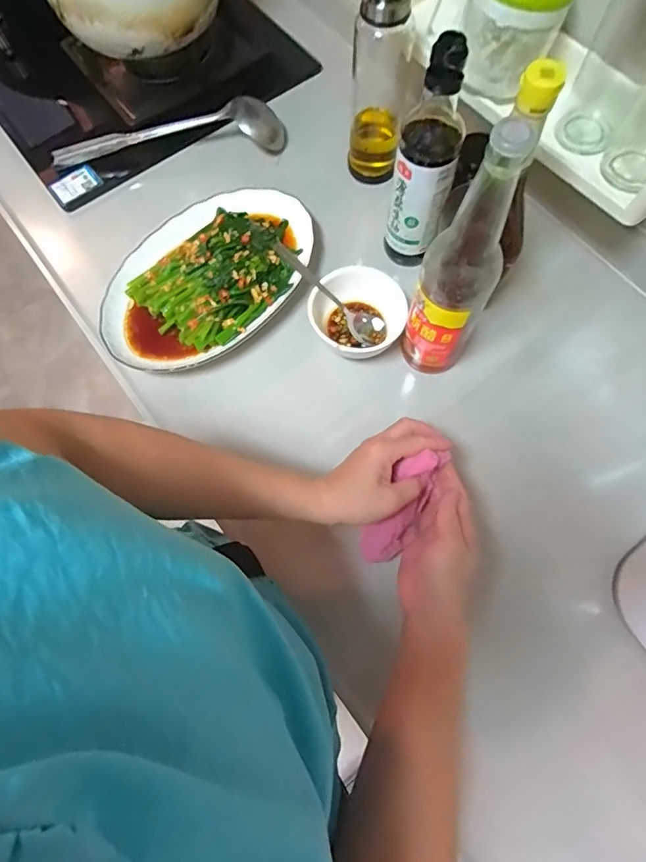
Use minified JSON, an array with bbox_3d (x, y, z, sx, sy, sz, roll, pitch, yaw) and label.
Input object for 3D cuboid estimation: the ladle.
[{"bbox_3d":[-0.219,-0.421,0.647,0.326,0.044,0.063,-5,72,0],"label":"ladle"}]

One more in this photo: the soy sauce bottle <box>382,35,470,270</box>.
[{"bbox_3d":[0.107,-0.268,0.493,0.057,0.243,0.053,17,73,6],"label":"soy sauce bottle"}]

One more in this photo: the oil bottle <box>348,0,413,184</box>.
[{"bbox_3d":[0.069,-0.412,0.543,0.066,0.238,0.054,9,72,4],"label":"oil bottle"}]

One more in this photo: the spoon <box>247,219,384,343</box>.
[{"bbox_3d":[-0.013,-0.187,0.565,0.225,0.038,0.030,42,78,13],"label":"spoon"}]

